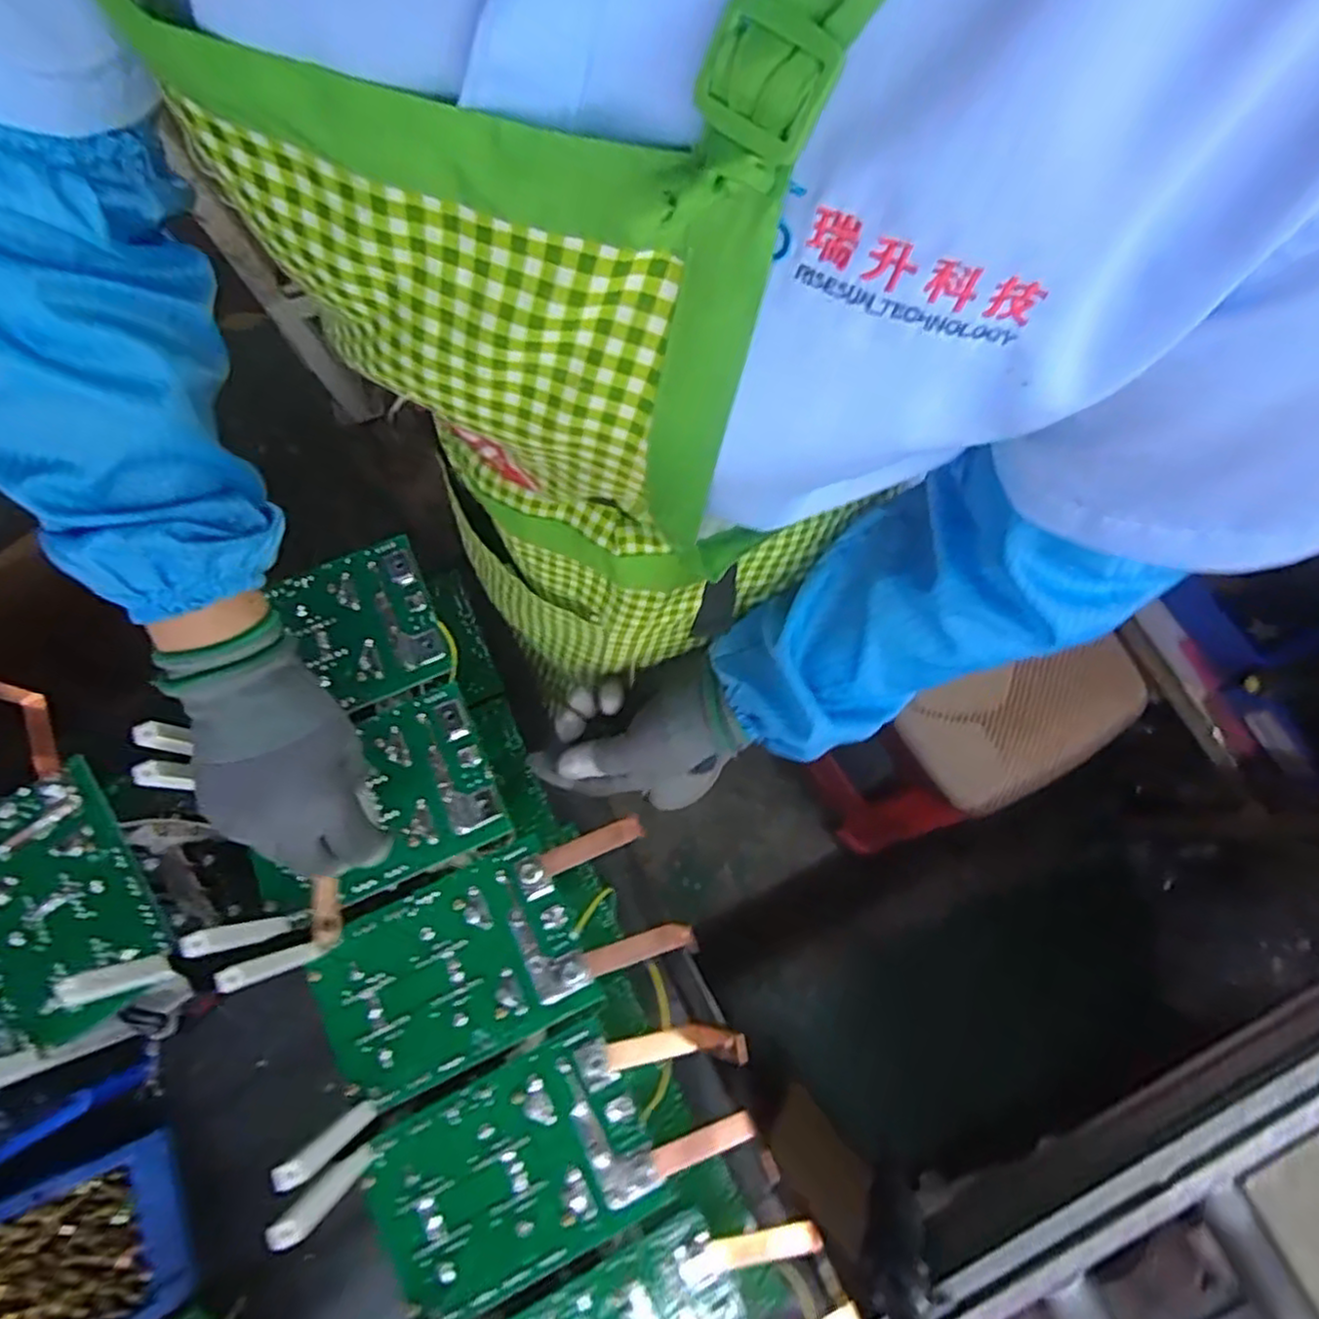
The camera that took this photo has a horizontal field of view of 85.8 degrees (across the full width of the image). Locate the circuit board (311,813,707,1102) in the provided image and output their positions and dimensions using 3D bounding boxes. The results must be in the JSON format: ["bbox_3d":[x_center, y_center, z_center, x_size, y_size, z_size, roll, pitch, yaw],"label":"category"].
[{"bbox_3d":[-0.105,0.184,0.453,0.221,0.010,0.109,-26,76,-5],"label":"circuit board"}]

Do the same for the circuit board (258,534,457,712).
[{"bbox_3d":[-0.213,-0.025,0.510,0.099,0.010,0.108,-23,76,-5],"label":"circuit board"}]

